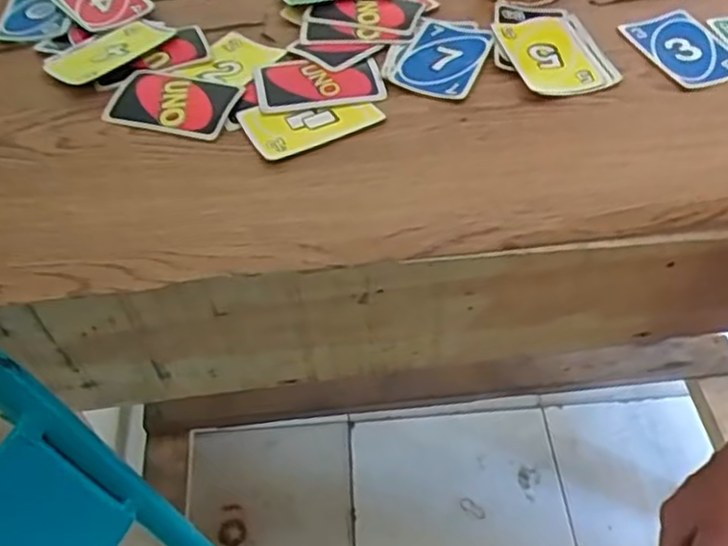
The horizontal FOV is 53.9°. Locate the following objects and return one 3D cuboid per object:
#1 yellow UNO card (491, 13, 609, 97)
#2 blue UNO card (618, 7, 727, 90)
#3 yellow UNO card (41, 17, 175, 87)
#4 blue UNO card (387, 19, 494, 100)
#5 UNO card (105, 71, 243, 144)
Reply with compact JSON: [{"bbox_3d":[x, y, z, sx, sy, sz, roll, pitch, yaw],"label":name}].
[{"bbox_3d":[0.130,-0.156,0.506,0.058,0.008,0.095,-9,48,-4],"label":"yellow UNO card"},{"bbox_3d":[0.228,-0.161,0.510,0.062,0.004,0.089,-13,51,-6],"label":"blue UNO card"},{"bbox_3d":[-0.184,-0.162,0.521,0.088,0.004,0.055,-35,54,-21],"label":"yellow UNO card"},{"bbox_3d":[0.056,-0.155,0.510,0.057,0.006,0.091,19,54,13],"label":"blue UNO card"},{"bbox_3d":[-0.130,-0.116,0.484,0.086,0.009,0.064,9,57,10],"label":"UNO card"}]

